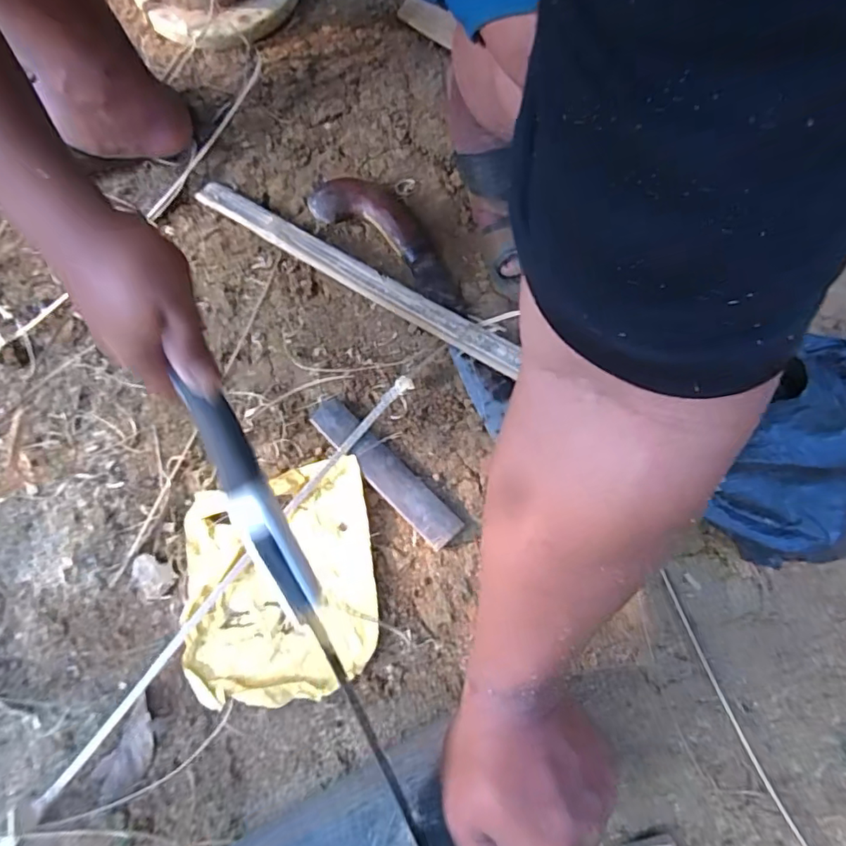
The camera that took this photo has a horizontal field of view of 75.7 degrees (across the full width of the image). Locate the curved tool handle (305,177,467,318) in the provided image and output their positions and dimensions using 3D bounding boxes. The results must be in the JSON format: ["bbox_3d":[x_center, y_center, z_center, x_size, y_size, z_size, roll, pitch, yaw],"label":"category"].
[{"bbox_3d":[-0.024,-0.187,0.548,0.196,0.035,0.072,38,77,13],"label":"curved tool handle"}]

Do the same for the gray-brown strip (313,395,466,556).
[{"bbox_3d":[-0.035,0.041,0.474,0.032,0.015,0.163,-43,76,-11],"label":"gray-brown strip"}]

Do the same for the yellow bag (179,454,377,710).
[{"bbox_3d":[-0.120,0.132,0.450,0.156,0.015,0.176,-8,72,-1],"label":"yellow bag"}]

